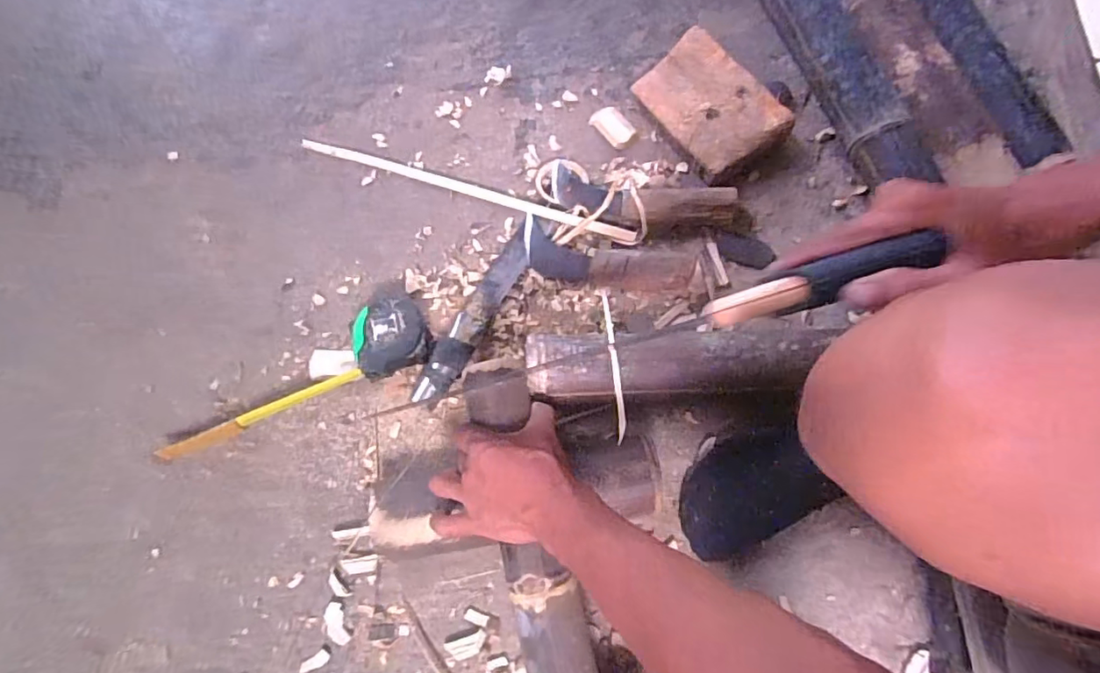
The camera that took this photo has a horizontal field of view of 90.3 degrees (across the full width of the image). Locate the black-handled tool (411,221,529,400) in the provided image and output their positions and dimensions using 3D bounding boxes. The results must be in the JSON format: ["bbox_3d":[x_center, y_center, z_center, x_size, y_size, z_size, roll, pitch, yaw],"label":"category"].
[{"bbox_3d":[-0.081,-0.027,0.610,0.039,0.033,0.223,28,76,7],"label":"black-handled tool"}]

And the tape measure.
[{"bbox_3d":[-0.278,0.042,0.588,0.305,0.043,0.082,-22,76,-7],"label":"tape measure"}]

